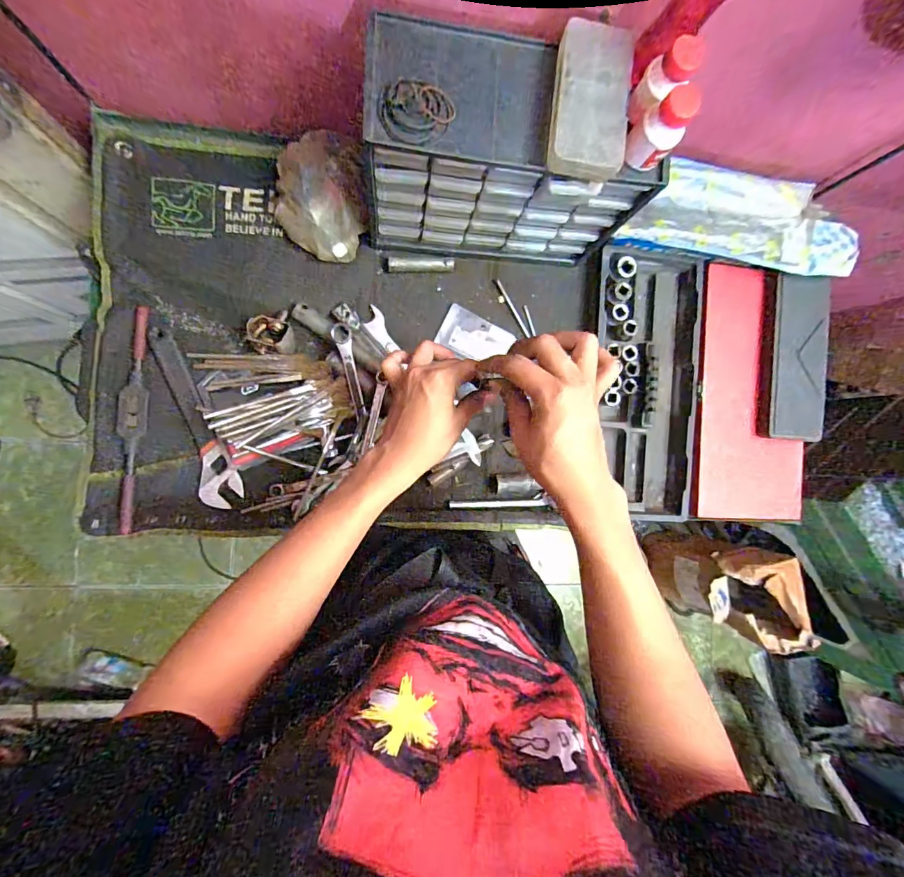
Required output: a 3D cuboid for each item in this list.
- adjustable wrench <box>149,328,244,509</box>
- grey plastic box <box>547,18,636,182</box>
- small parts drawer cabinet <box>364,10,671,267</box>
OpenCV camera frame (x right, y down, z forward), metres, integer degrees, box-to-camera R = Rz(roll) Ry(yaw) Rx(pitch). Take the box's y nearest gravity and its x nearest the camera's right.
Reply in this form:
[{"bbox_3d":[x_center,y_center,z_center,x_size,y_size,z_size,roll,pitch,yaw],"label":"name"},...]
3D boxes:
[{"bbox_3d":[-0.323,-0.027,0.547,0.051,0.015,0.235,-20,93,-10],"label":"adjustable wrench"},{"bbox_3d":[0.129,-0.308,0.399,0.070,0.023,0.125,5,89,-10],"label":"grey plastic box"},{"bbox_3d":[0.053,-0.312,0.504,0.289,0.202,0.127,2,89,-10],"label":"small parts drawer cabinet"}]

